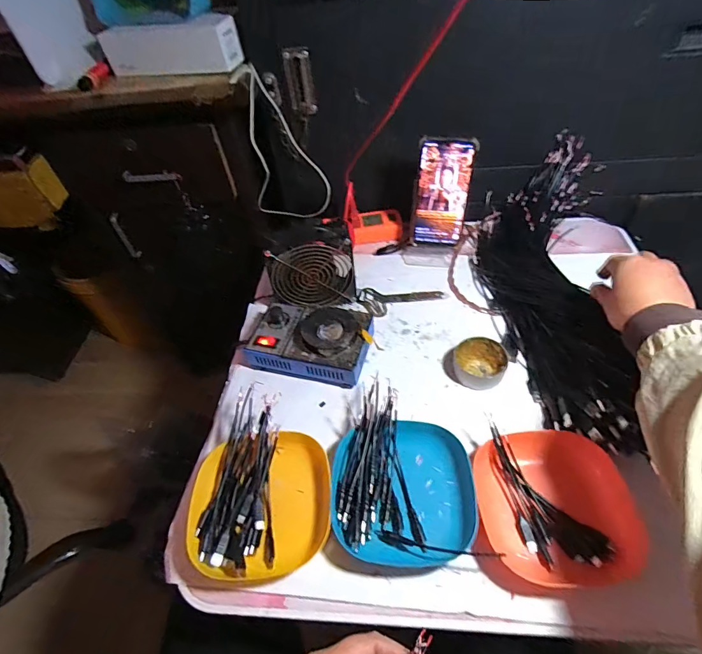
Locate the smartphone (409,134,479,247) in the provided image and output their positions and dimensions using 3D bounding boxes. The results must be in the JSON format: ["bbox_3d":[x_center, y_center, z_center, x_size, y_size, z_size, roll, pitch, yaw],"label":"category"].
[{"bbox_3d":[0.134,-0.196,0.625,0.078,0.163,0.009,8,39,8],"label":"smartphone"}]

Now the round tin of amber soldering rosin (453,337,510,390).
[{"bbox_3d":[0.163,0.043,0.523,0.061,0.024,0.058,-3,49,4],"label":"round tin of amber soldering rosin"}]

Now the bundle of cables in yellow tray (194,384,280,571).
[{"bbox_3d":[-0.115,0.158,0.441,0.075,0.041,0.180,-5,49,3],"label":"bundle of cables in yellow tray"}]

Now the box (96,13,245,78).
[{"bbox_3d":[-0.257,-0.388,0.580,0.202,0.055,0.058,9,51,14],"label":"box"}]

